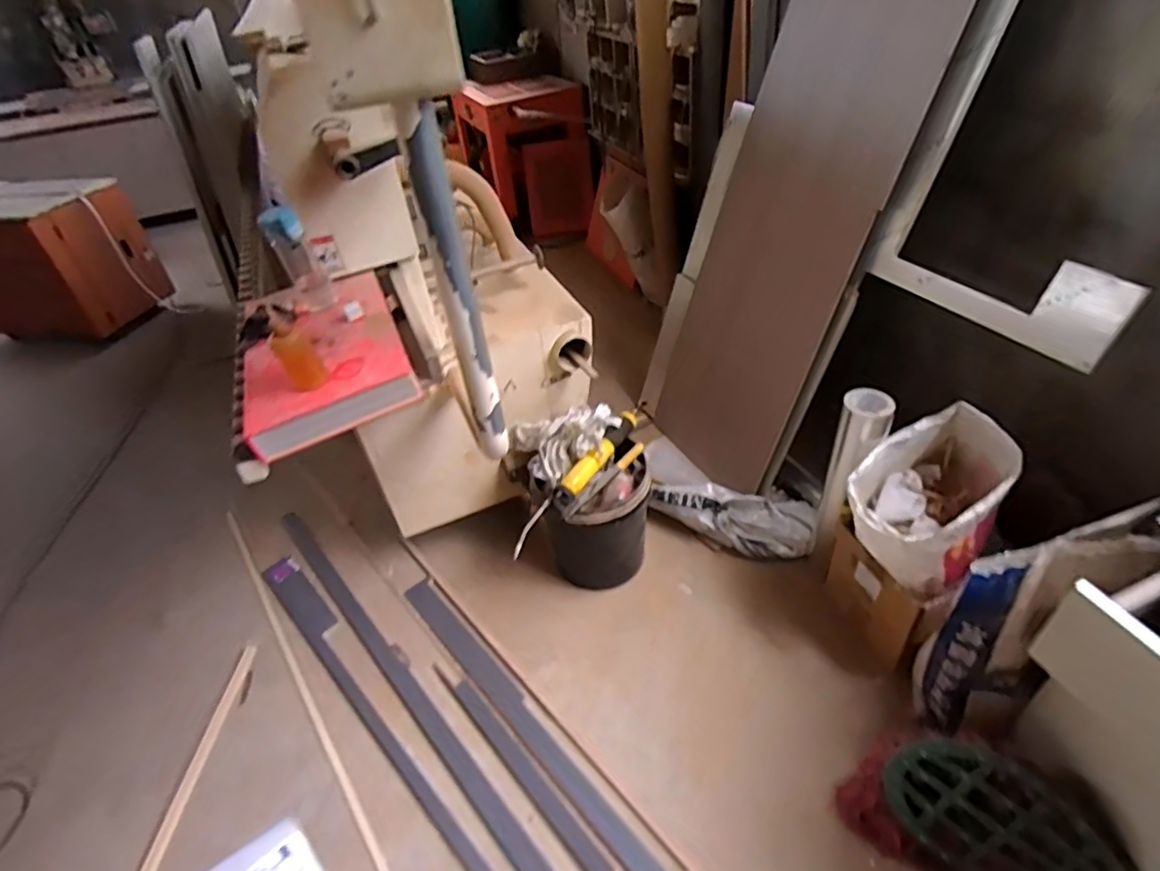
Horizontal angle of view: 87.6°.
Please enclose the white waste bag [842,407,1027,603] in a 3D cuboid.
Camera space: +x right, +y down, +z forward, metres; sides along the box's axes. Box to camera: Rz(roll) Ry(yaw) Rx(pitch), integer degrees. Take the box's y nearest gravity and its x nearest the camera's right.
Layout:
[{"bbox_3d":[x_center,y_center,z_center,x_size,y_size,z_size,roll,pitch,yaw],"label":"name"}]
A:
[{"bbox_3d":[0.762,0.129,1.319,0.342,0.299,0.240,-33,47,-27],"label":"white waste bag"}]

